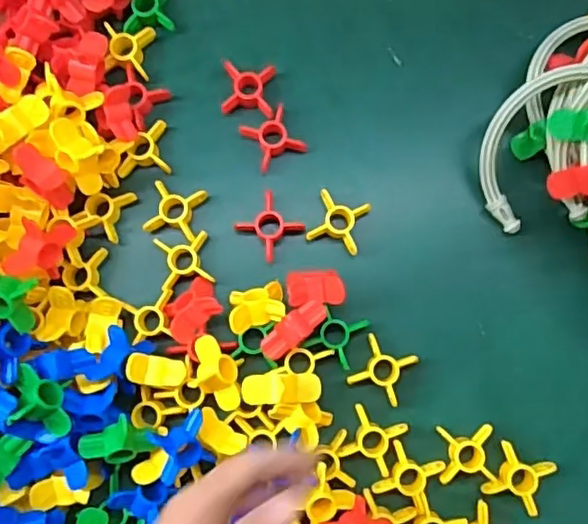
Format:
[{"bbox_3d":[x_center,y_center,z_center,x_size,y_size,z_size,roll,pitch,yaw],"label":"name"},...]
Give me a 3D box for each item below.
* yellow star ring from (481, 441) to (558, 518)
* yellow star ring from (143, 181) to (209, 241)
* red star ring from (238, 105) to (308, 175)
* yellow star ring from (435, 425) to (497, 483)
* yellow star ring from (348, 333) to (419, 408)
[{"bbox_3d":[0.168,0.162,0.460,0.041,0.017,0.041,26,82,4],"label":"yellow star ring"},{"bbox_3d":[-0.094,-0.042,0.486,0.041,0.014,0.043,16,81,-4],"label":"yellow star ring"},{"bbox_3d":[-0.017,-0.099,0.493,0.041,0.014,0.040,-30,83,-4],"label":"red star ring"},{"bbox_3d":[0.130,0.144,0.459,0.040,0.013,0.040,-2,81,0],"label":"yellow star ring"},{"bbox_3d":[0.068,0.083,0.469,0.041,0.014,0.041,27,82,4],"label":"yellow star ring"}]

